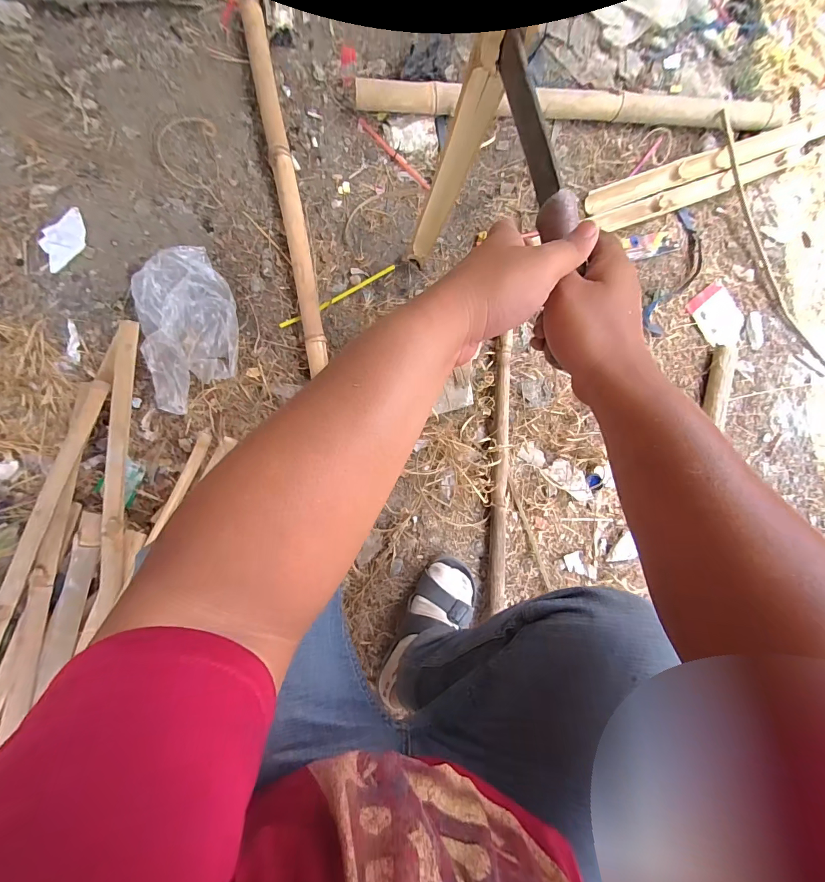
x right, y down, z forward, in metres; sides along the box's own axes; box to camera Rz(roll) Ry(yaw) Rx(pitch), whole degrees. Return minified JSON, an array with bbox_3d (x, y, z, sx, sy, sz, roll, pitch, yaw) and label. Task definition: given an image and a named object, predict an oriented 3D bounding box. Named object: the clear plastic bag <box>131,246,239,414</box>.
[{"bbox_3d":[-0.377,-0.188,0.655,0.150,0.063,0.259,-10,89,-9],"label":"clear plastic bag"}]

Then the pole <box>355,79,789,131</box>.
[{"bbox_3d":[0.355,-0.673,0.787,0.938,0.050,0.051,-3,88,-9],"label":"pole"}]

